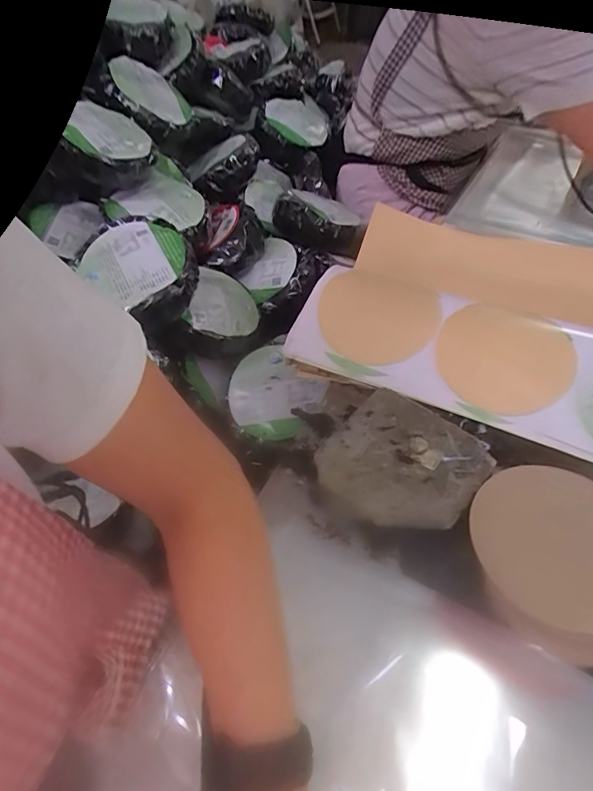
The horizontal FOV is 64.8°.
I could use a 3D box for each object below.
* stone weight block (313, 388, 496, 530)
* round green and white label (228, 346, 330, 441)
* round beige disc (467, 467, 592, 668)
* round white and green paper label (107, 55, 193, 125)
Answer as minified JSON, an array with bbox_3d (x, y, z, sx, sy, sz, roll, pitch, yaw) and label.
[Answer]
[{"bbox_3d":[0.110,0.074,0.492,0.148,0.028,0.147,34,59,28],"label":"stone weight block"},{"bbox_3d":[-0.037,-0.001,0.687,0.134,0.016,0.122,-4,69,10],"label":"round green and white label"},{"bbox_3d":[0.217,0.137,0.398,0.150,0.076,0.136,16,52,16],"label":"round beige disc"},{"bbox_3d":[-0.259,-0.531,0.818,0.130,0.025,0.125,55,42,2],"label":"round white and green paper label"}]

